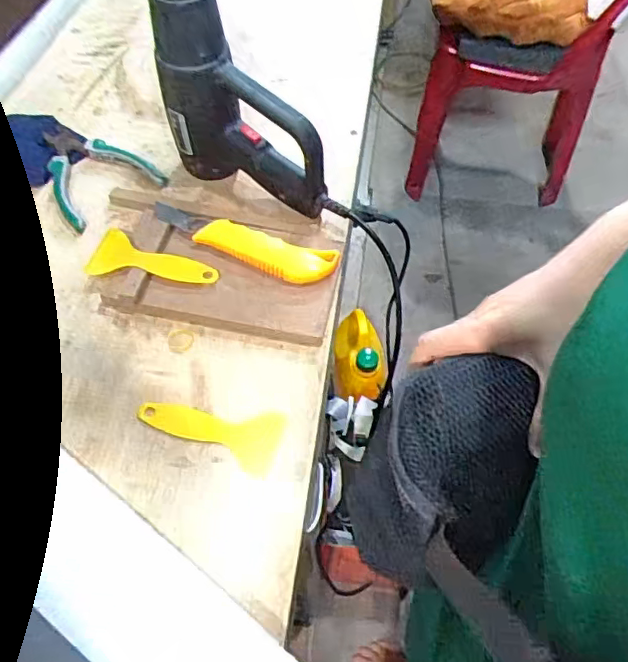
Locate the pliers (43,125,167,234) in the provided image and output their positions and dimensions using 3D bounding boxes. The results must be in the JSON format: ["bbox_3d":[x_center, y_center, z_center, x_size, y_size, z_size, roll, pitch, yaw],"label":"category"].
[{"bbox_3d":[-0.237,-0.172,0.609,0.103,0.013,0.136,-37,65,-20],"label":"pliers"}]

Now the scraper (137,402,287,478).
[{"bbox_3d":[-0.084,0.074,0.466,0.115,0.004,0.053,17,60,10],"label":"scraper"}]

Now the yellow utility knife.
[{"bbox_3d":[-0.067,-0.082,0.542,0.179,0.029,0.041,21,61,13],"label":"yellow utility knife"}]

